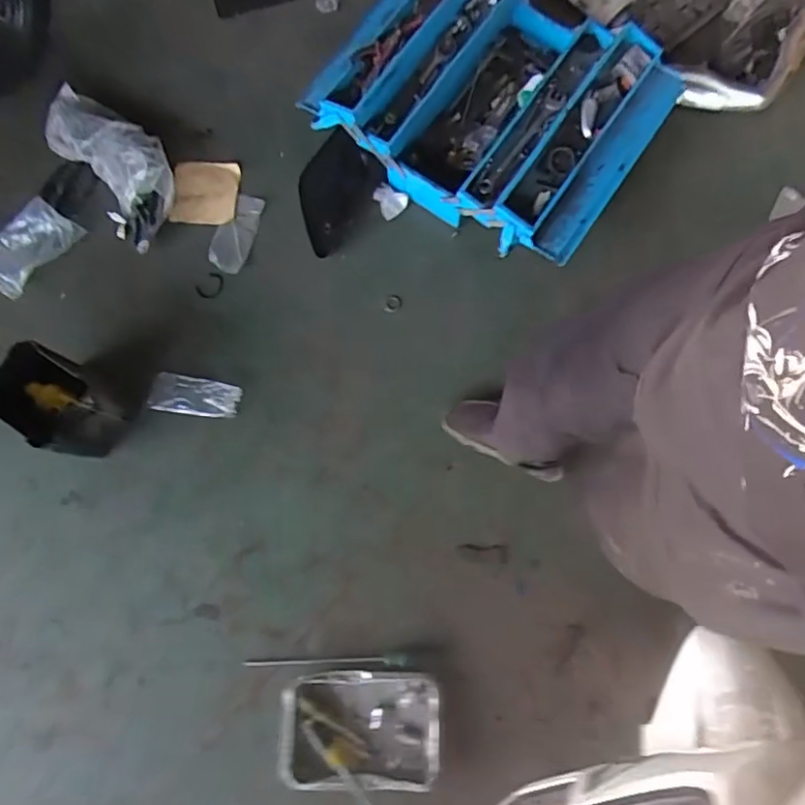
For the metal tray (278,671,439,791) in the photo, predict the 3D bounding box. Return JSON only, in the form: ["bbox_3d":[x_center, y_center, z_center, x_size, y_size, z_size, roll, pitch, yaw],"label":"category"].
[{"bbox_3d":[-0.083,0.635,1.129,0.304,0.043,0.202,-1,78,1],"label":"metal tray"}]

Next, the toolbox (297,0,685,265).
[{"bbox_3d":[0.211,-0.690,1.307,0.676,0.186,0.564,33,80,8],"label":"toolbox"}]

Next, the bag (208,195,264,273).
[{"bbox_3d":[-0.381,-0.394,1.332,0.082,0.007,0.187,22,79,6],"label":"bag"}]

